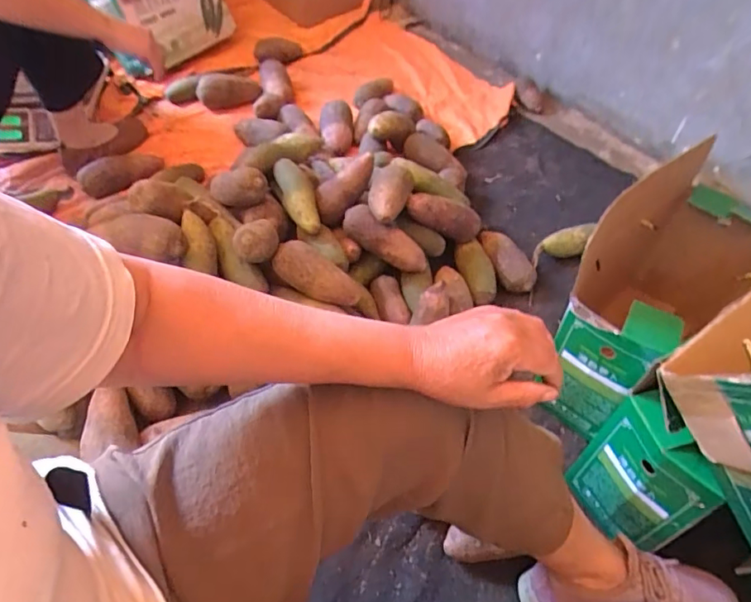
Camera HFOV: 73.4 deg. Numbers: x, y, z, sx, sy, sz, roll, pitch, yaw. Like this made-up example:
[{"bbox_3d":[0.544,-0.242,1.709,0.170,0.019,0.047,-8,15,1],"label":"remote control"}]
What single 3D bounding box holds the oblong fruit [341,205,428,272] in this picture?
[{"bbox_3d":[0.020,-0.115,0.932,0.176,0.064,0.051,34,55,-1],"label":"oblong fruit"}]

